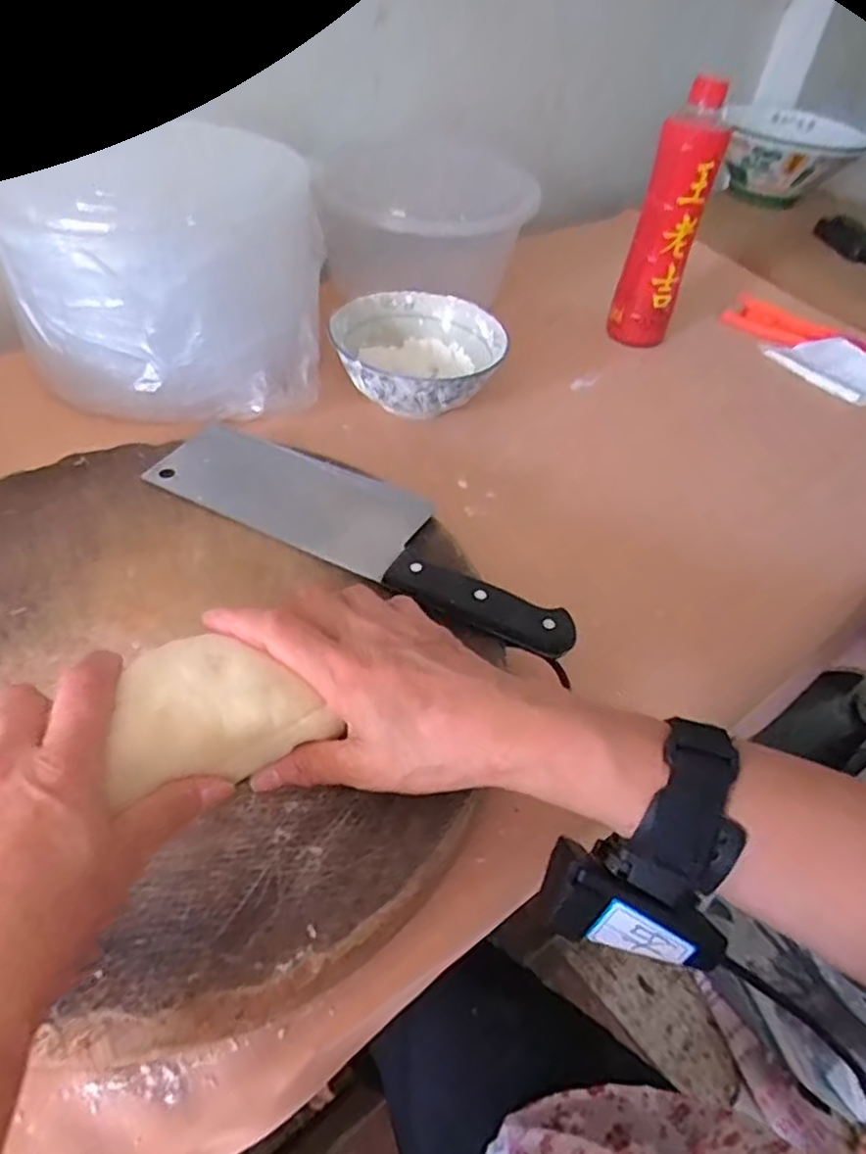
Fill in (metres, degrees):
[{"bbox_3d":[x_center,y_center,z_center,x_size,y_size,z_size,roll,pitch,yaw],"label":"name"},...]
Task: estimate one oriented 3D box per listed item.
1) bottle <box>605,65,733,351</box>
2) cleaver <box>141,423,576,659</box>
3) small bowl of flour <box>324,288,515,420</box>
[{"bbox_3d":[0.221,-0.330,0.667,0.059,0.224,0.064,14,46,6],"label":"bottle"},{"bbox_3d":[-0.043,-0.036,0.435,0.287,0.015,0.076,26,48,16],"label":"cleaver"},{"bbox_3d":[-0.012,-0.192,0.604,0.138,0.051,0.147,4,46,-4],"label":"small bowl of flour"}]

